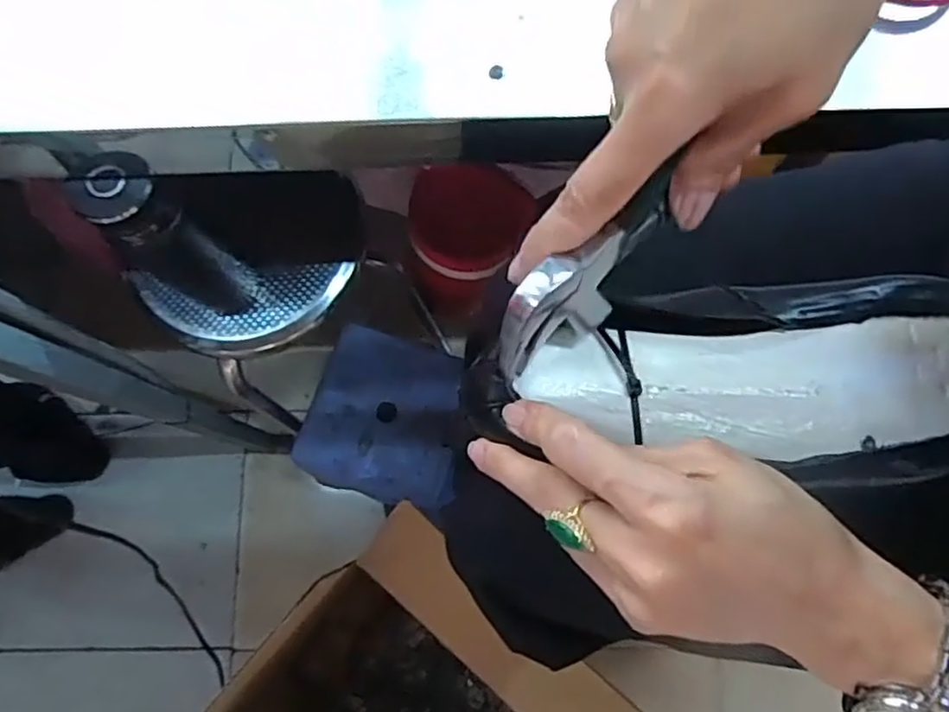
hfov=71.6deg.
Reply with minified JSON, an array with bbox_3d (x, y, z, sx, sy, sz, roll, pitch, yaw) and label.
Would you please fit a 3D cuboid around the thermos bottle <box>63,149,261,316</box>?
[{"bbox_3d":[-0.273,-0.099,0.604,0.061,0.235,0.073,35,80,8],"label":"thermos bottle"}]

